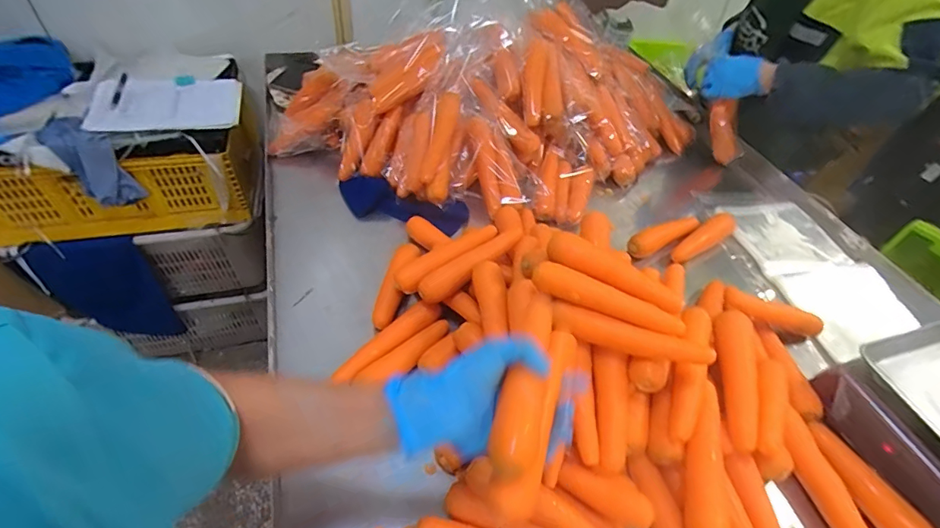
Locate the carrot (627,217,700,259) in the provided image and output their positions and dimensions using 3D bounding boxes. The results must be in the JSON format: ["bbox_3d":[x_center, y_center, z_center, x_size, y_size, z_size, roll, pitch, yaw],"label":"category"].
[{"bbox_3d":[0.375,-0.056,0.877,0.168,0.034,0.051,-23,54,-24],"label":"carrot"}]

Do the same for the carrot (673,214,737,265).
[{"bbox_3d":[0.449,-0.050,0.879,0.187,0.034,0.042,-24,54,-24],"label":"carrot"}]

